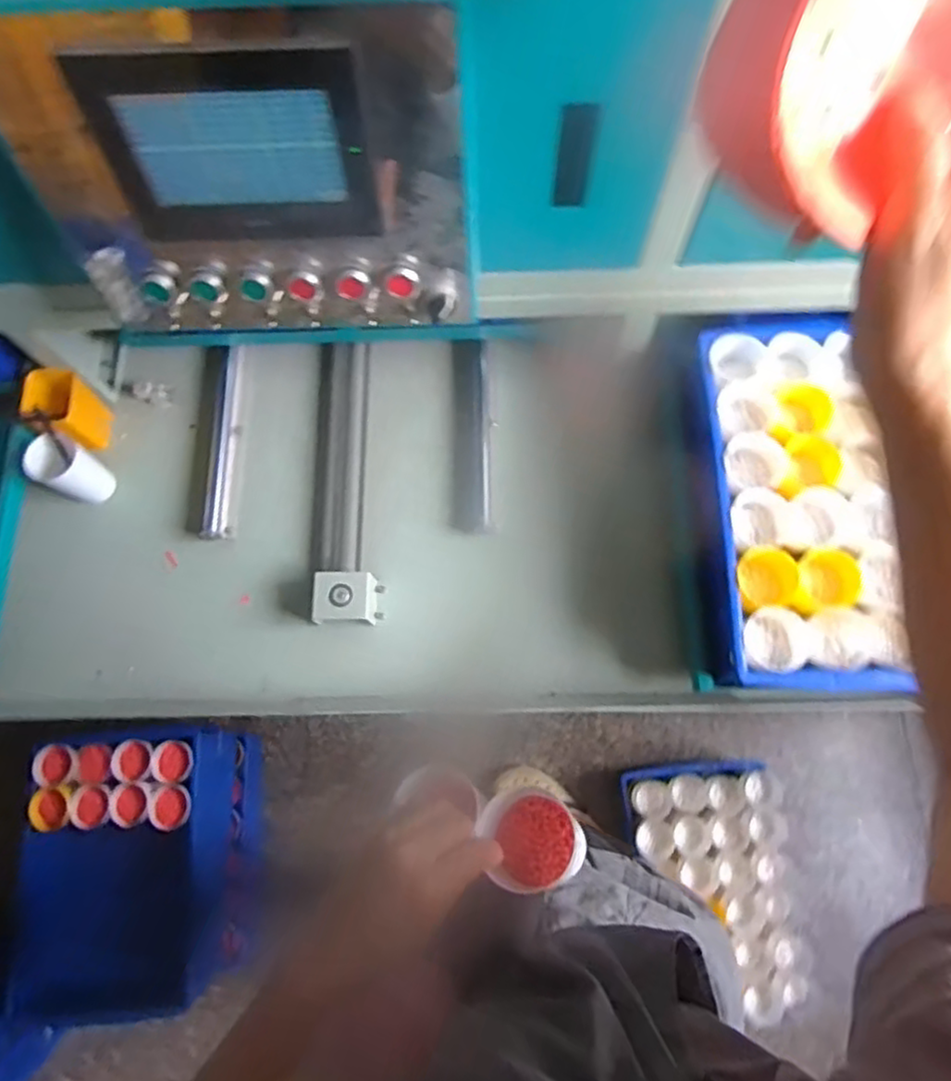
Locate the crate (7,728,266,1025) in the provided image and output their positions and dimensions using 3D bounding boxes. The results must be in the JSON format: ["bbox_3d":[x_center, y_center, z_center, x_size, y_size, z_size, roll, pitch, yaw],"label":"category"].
[{"bbox_3d":[-0.585,0.549,1.204,0.324,0.302,0.396,-3,74,1],"label":"crate"}]

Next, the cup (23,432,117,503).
[{"bbox_3d":[-0.527,-0.090,0.891,0.071,0.094,0.064,28,76,9],"label":"cup"}]

